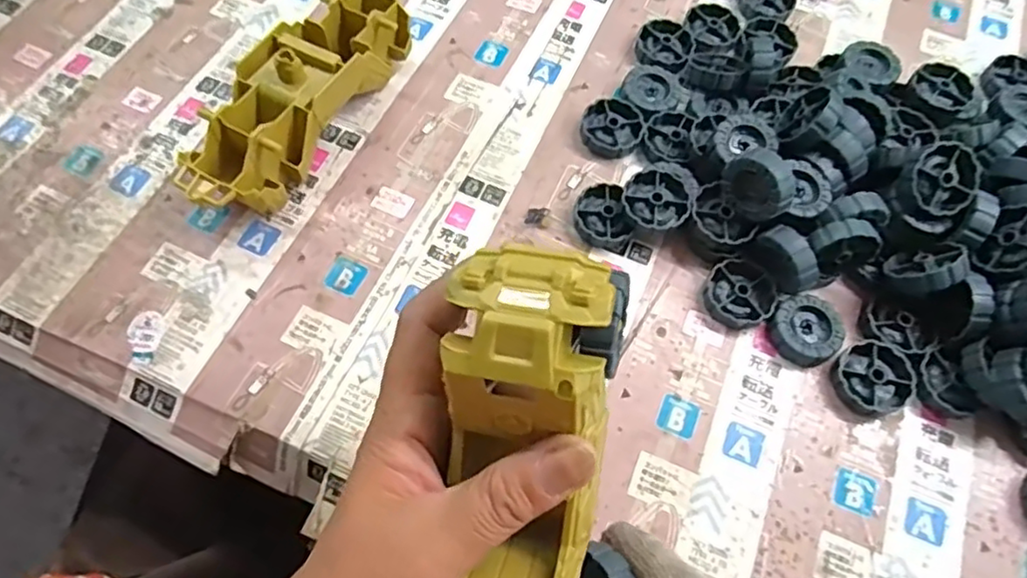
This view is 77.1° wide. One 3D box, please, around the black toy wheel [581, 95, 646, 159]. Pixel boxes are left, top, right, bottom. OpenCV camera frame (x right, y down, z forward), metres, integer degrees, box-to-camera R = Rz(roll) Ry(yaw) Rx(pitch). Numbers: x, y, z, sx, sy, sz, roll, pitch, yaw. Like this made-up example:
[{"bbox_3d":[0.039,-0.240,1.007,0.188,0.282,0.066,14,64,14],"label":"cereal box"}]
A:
[{"bbox_3d":[0.063,-0.102,0.411,0.038,0.013,0.039,1,64,-1],"label":"black toy wheel"}]

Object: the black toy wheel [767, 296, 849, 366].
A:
[{"bbox_3d":[0.163,0.023,0.362,0.038,0.014,0.038,1,64,-1],"label":"black toy wheel"}]

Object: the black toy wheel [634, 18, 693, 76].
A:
[{"bbox_3d":[0.104,-0.166,0.443,0.037,0.011,0.043,20,65,8],"label":"black toy wheel"}]

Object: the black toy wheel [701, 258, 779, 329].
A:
[{"bbox_3d":[0.129,0.004,0.368,0.039,0.012,0.040,1,64,-1],"label":"black toy wheel"}]

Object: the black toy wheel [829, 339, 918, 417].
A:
[{"bbox_3d":[0.194,0.049,0.349,0.044,0.012,0.038,-26,68,-13],"label":"black toy wheel"}]

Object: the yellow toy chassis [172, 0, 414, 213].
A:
[{"bbox_3d":[-0.127,-0.115,0.393,0.059,0.051,0.182,29,67,12],"label":"yellow toy chassis"}]

